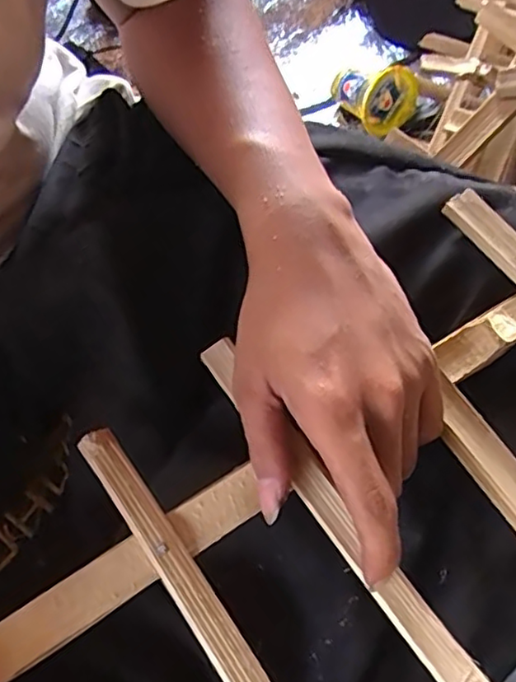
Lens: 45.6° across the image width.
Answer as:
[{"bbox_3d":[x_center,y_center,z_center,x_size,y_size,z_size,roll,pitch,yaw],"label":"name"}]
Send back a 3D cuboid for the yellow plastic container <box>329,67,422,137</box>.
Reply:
[{"bbox_3d":[0.125,-0.274,0.672,0.068,0.062,0.086,-25,57,-15],"label":"yellow plastic container"}]

